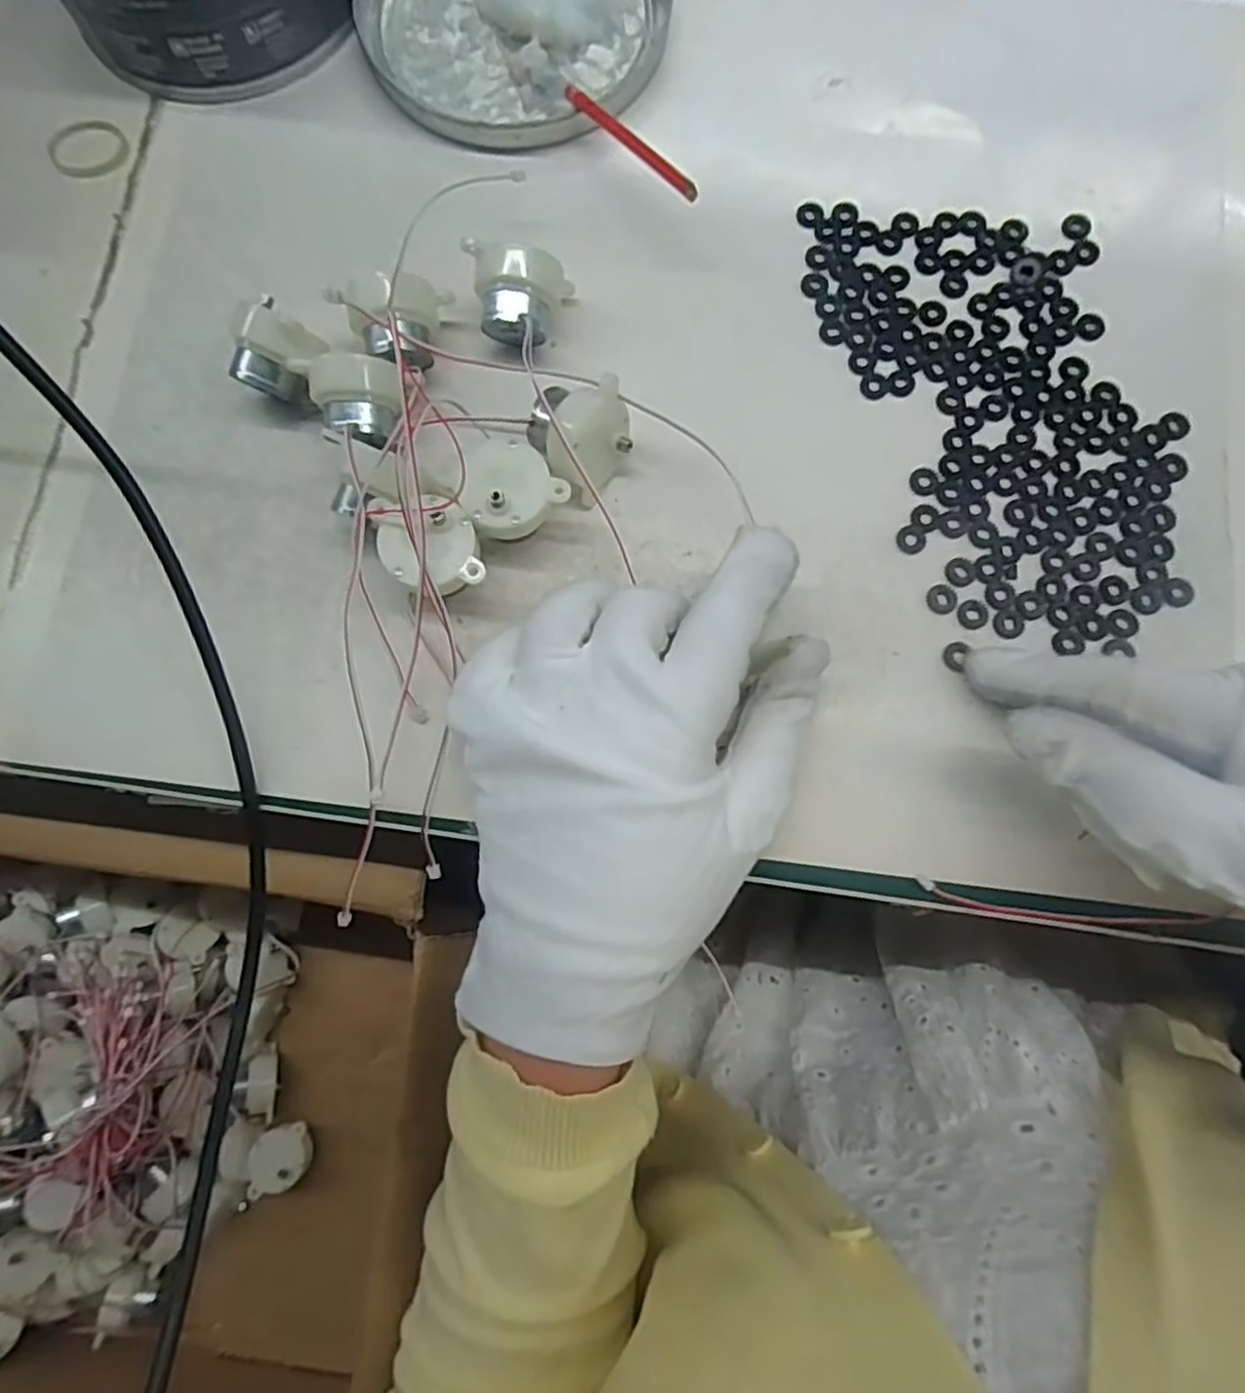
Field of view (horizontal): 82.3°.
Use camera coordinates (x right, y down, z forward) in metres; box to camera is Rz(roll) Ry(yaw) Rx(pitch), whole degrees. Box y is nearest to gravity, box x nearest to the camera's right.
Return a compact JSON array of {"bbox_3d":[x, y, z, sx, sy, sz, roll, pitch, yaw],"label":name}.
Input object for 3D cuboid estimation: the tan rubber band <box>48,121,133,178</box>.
[{"bbox_3d":[-0.224,-0.230,0.297,0.031,0.004,0.031,0,79,1],"label":"tan rubber band"}]

